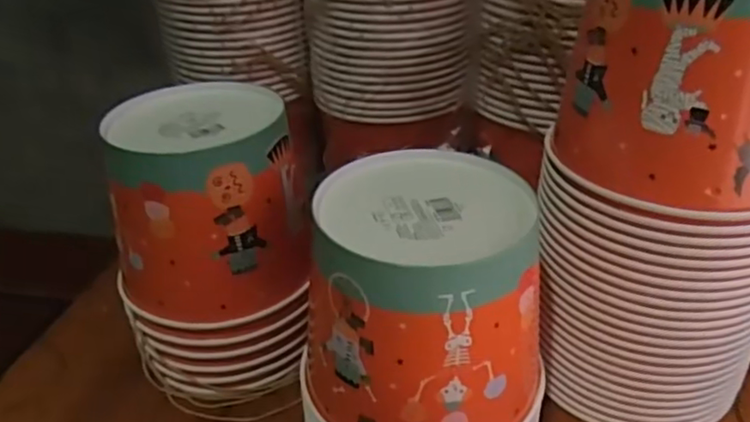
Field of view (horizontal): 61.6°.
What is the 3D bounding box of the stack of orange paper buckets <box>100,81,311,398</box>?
[{"bbox_3d":[-0.124,0.025,0.496,0.145,0.204,0.142,2,32,5],"label":"stack of orange paper buckets"}]

